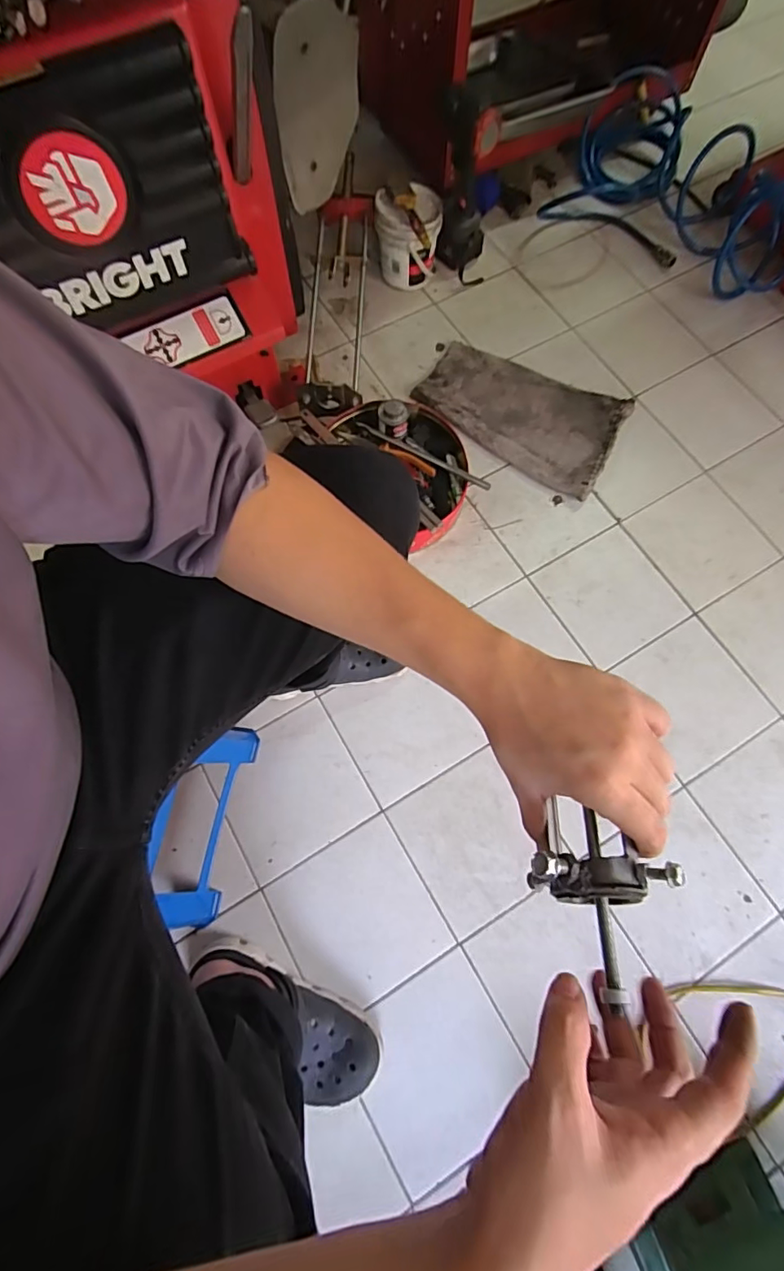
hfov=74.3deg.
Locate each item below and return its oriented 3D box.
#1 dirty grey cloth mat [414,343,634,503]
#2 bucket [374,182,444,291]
[{"bbox_3d":[0.229,-0.410,0.953,0.354,0.014,0.215,27,74,9],"label":"dirty grey cloth mat"},{"bbox_3d":[0.030,-0.752,0.992,0.120,0.146,0.129,0,72,-1],"label":"bucket"}]

